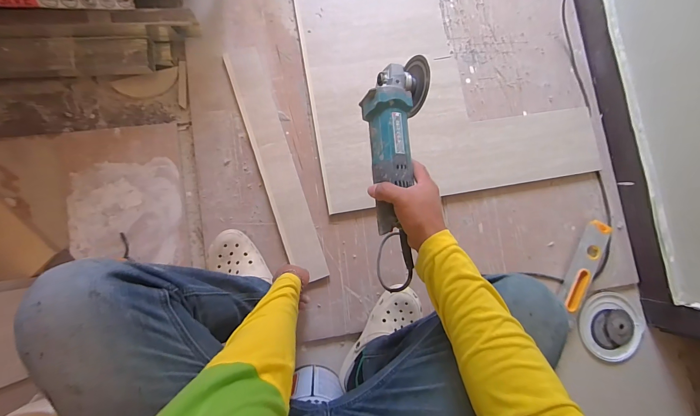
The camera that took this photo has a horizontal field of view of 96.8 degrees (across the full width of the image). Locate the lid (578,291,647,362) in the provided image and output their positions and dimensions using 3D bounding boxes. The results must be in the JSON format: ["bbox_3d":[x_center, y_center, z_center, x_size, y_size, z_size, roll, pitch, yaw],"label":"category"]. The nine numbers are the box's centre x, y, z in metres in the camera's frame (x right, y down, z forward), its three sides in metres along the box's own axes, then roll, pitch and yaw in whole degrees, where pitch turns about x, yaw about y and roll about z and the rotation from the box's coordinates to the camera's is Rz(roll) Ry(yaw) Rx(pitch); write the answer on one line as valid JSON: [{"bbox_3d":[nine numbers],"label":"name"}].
[{"bbox_3d":[0.670,0.304,0.809,0.172,0.023,0.162,1,82,-5],"label":"lid"}]

